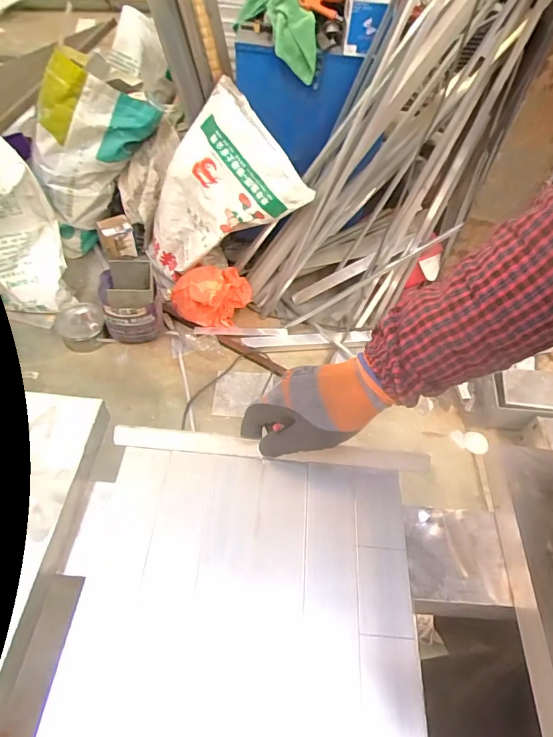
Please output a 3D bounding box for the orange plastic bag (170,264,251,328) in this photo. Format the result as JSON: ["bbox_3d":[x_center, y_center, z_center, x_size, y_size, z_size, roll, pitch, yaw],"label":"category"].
[{"bbox_3d":[-0.227,-0.257,1.574,0.284,0.176,0.157,-13,56,-14],"label":"orange plastic bag"}]

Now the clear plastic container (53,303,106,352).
[{"bbox_3d":[-0.677,-0.145,1.530,0.156,0.096,0.179,6,53,-1],"label":"clear plastic container"}]

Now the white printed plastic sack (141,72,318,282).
[{"bbox_3d":[-0.264,-0.555,1.499,0.400,0.683,0.123,55,38,-10],"label":"white printed plastic sack"}]

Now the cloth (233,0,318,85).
[{"bbox_3d":[0.023,-1.030,1.323,0.190,0.143,0.342,-21,80,-19],"label":"cloth"}]

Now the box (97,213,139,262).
[{"bbox_3d":[-0.627,-0.504,1.735,0.124,0.168,0.057,-22,58,-20],"label":"box"}]

